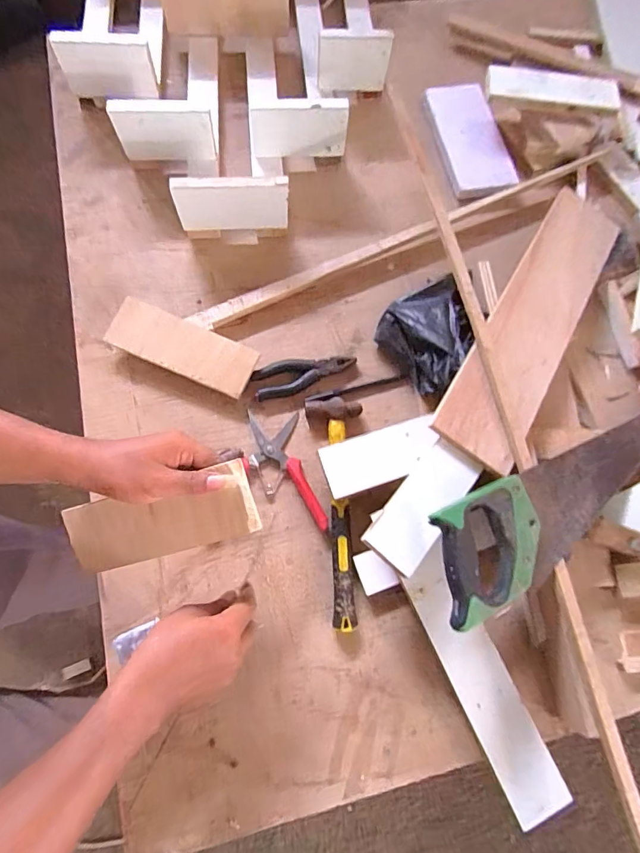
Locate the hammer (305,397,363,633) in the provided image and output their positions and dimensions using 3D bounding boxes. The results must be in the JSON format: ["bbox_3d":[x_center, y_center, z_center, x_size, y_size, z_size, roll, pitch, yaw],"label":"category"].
[{"bbox_3d":[0.034,0.099,0.556,0.069,0.023,0.285,-6,74,-6],"label":"hammer"}]

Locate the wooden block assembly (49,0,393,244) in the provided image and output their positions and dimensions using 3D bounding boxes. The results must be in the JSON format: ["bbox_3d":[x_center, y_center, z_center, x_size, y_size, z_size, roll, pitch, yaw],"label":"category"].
[{"bbox_3d":[-0.134,-0.571,0.695,0.507,0.107,0.574,-8,75,-6],"label":"wooden block assembly"}]

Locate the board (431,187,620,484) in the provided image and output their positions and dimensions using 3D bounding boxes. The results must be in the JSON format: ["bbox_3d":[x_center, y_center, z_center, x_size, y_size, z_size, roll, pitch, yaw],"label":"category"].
[{"bbox_3d":[0.295,-0.155,0.596,0.102,0.011,0.474,33,70,3],"label":"board"}]

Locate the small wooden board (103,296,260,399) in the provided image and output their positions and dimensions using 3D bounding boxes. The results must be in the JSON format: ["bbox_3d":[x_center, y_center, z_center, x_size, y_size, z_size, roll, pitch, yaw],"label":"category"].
[{"bbox_3d":[-0.185,-0.107,0.594,0.192,0.011,0.069,24,82,-4],"label":"small wooden board"}]

